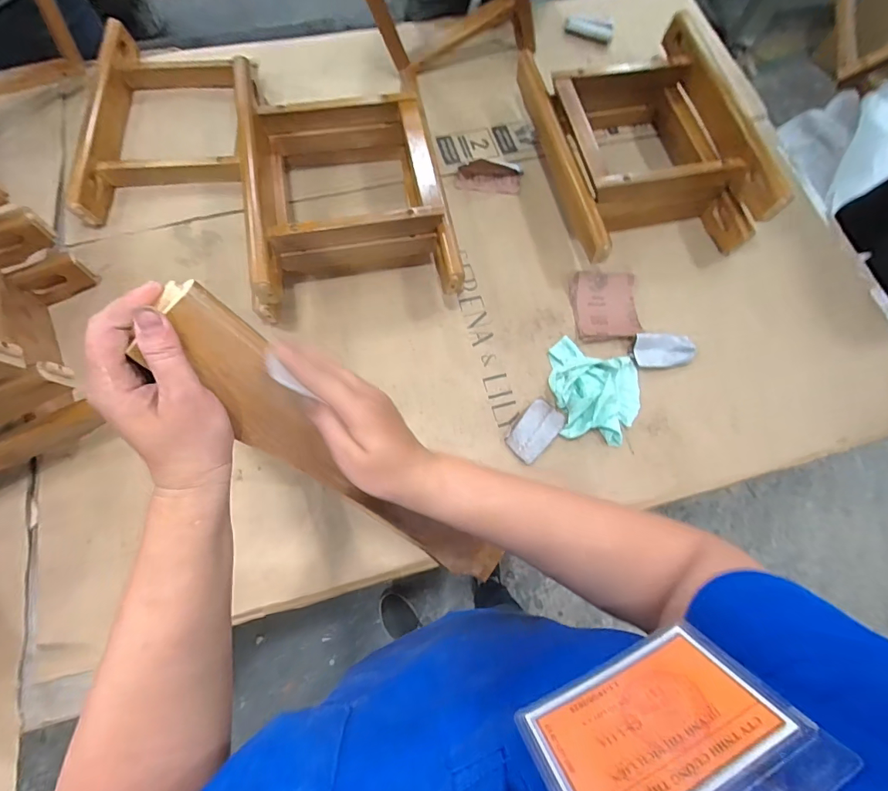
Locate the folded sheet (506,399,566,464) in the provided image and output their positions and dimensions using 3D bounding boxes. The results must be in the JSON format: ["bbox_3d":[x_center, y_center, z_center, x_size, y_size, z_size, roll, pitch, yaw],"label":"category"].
[{"bbox_3d":[0.157,0.061,0.764,0.063,0.012,0.108,39,74,10],"label":"folded sheet"}]

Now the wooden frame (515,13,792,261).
[{"bbox_3d":[0.377,-0.513,0.884,0.362,0.152,0.484,-10,72,-6],"label":"wooden frame"}]

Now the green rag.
[{"bbox_3d":[0.268,-0.010,0.776,0.162,0.031,0.179,11,72,1],"label":"green rag"}]

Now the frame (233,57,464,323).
[{"bbox_3d":[-0.184,-0.384,0.822,0.358,0.152,0.477,-7,72,-5],"label":"frame"}]

